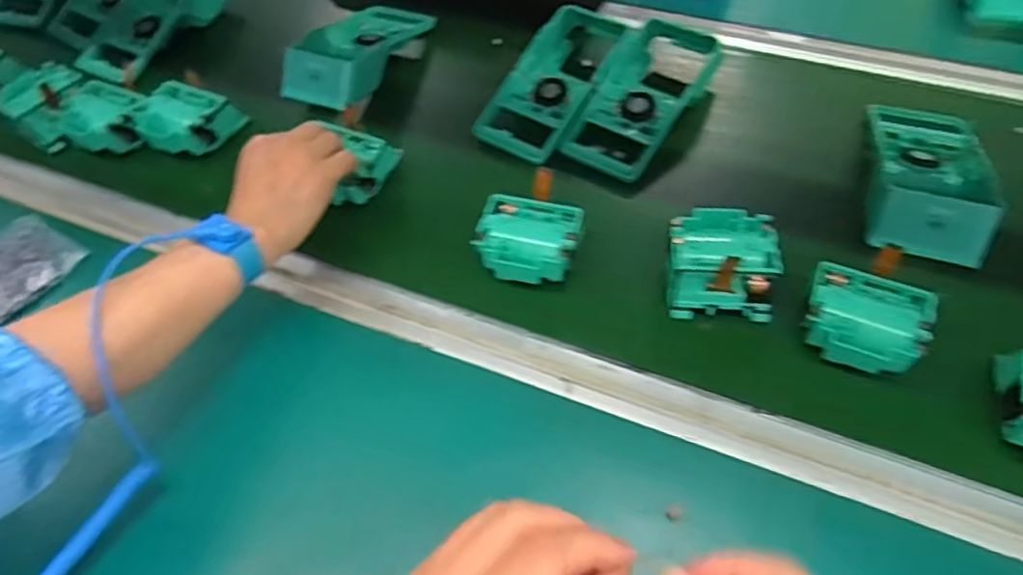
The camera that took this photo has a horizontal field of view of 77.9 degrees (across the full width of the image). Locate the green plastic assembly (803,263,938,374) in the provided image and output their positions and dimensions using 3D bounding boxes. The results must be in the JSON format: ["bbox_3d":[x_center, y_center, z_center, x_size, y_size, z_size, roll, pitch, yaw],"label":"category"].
[{"bbox_3d":[0.246,0.022,0.440,0.075,0.027,0.064,17,54,19],"label":"green plastic assembly"}]

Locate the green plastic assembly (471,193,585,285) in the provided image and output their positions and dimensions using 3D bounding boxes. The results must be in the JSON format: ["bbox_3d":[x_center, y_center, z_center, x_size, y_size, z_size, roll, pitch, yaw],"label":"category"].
[{"bbox_3d":[0.015,-0.036,0.507,0.078,0.042,0.070,12,53,14],"label":"green plastic assembly"}]

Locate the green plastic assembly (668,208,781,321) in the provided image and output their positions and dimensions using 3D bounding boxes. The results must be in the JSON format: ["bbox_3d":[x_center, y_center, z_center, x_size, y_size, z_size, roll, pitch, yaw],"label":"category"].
[{"bbox_3d":[0.160,-0.018,0.487,0.077,0.051,0.078,5,51,10],"label":"green plastic assembly"}]

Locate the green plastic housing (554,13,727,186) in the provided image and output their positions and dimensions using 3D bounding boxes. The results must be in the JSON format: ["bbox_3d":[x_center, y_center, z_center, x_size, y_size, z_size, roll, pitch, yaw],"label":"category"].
[{"bbox_3d":[0.125,-0.181,0.597,0.091,0.052,0.168,24,57,23],"label":"green plastic housing"}]

